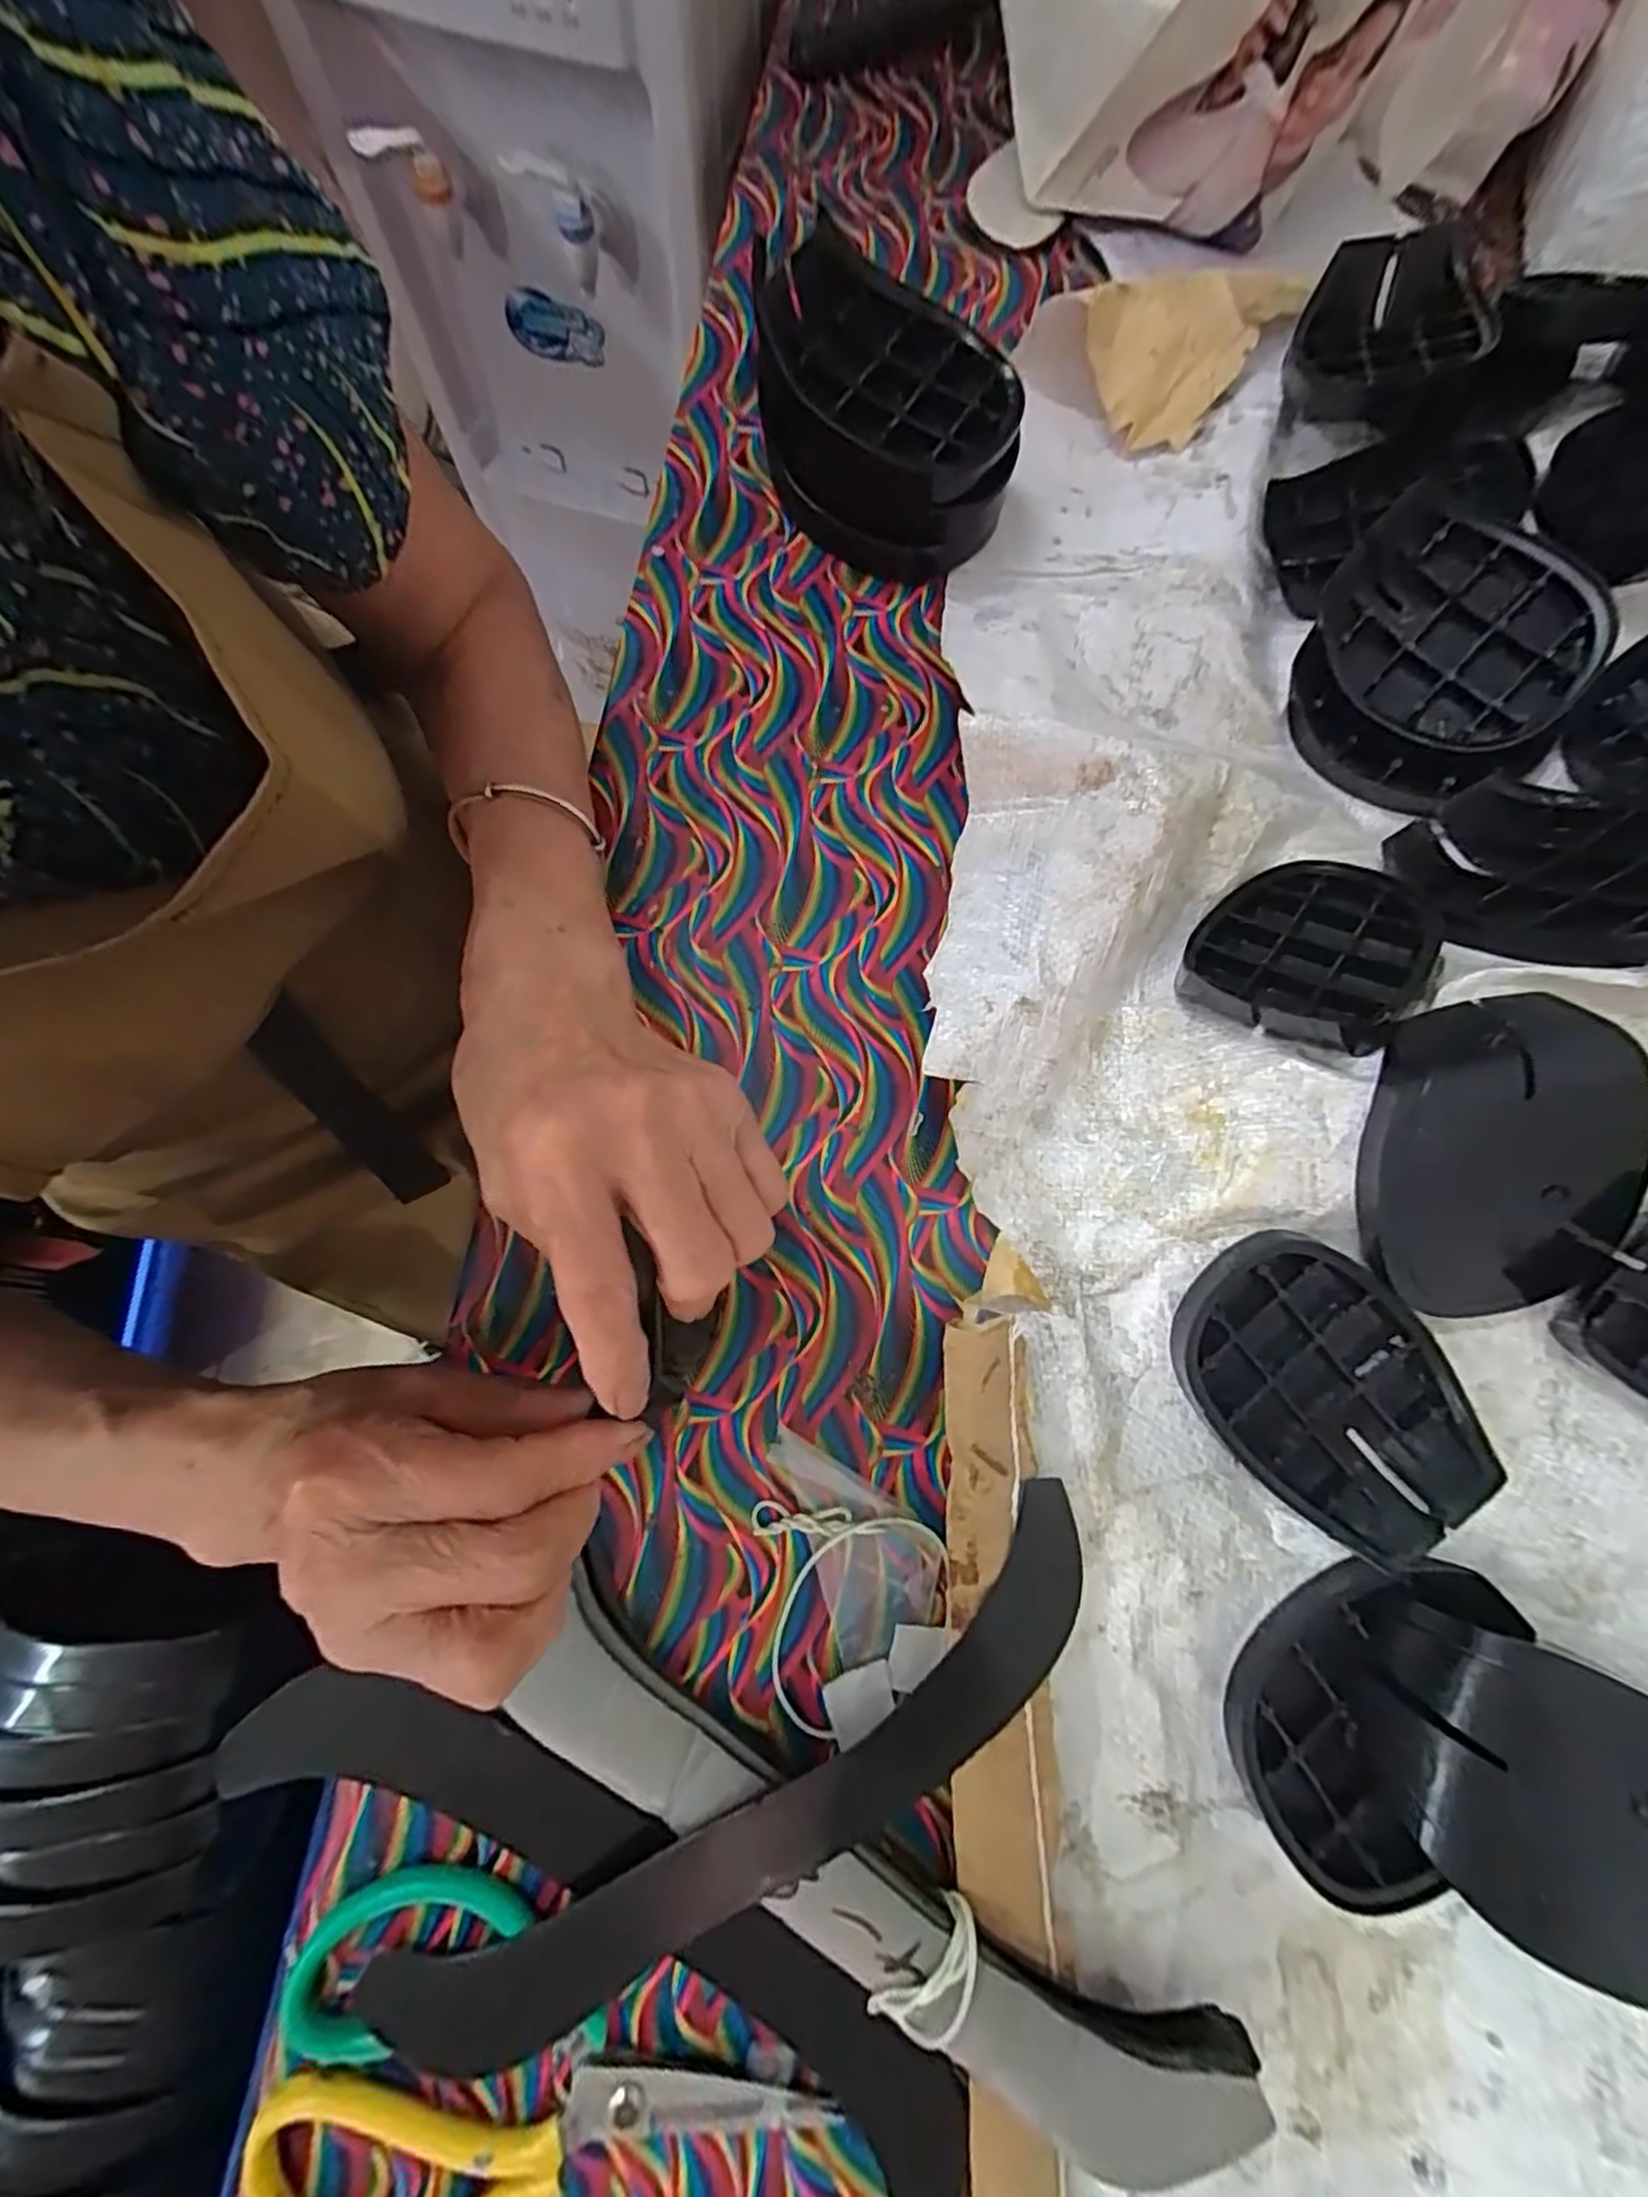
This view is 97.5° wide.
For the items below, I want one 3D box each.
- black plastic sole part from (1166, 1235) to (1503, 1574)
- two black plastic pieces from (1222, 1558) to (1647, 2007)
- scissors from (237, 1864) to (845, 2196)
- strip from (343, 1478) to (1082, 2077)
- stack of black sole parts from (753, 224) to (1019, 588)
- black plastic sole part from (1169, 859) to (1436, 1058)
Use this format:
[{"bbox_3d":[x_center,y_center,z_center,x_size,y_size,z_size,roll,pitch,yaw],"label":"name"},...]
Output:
[{"bbox_3d":[0.201,0.116,0.291,0.117,0.030,0.083,44,80,6],"label":"black plastic sole part"},{"bbox_3d":[0.235,0.247,0.251,0.143,0.048,0.120,36,79,4],"label":"two black plastic pieces"},{"bbox_3d":[-0.094,0.333,0.243,0.181,0.014,0.104,8,78,-2],"label":"scissors"},{"bbox_3d":[-0.019,0.257,0.261,0.295,0.024,0.069,-34,82,-9],"label":"strip"},{"bbox_3d":[0.034,-0.330,0.351,0.121,0.076,0.091,23,78,2],"label":"stack of black sole parts"},{"bbox_3d":[0.216,-0.067,0.322,0.087,0.018,0.104,30,66,35],"label":"black plastic sole part"}]

